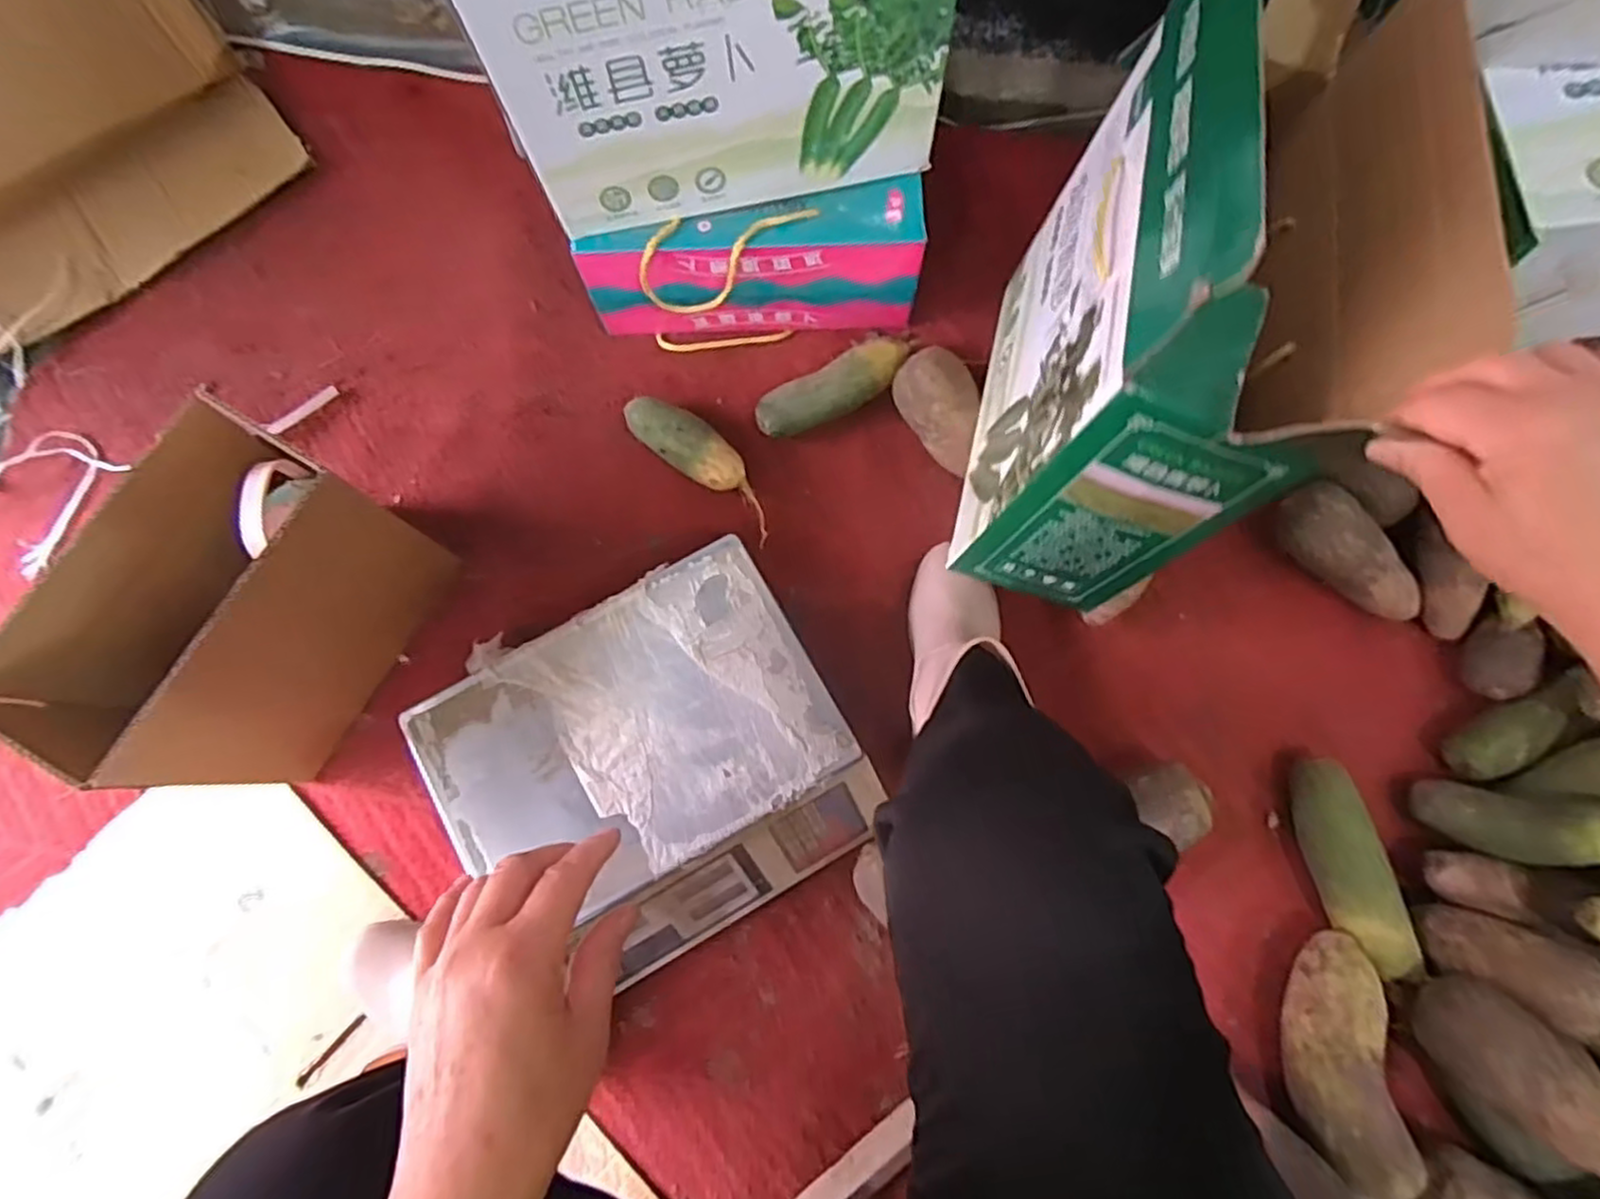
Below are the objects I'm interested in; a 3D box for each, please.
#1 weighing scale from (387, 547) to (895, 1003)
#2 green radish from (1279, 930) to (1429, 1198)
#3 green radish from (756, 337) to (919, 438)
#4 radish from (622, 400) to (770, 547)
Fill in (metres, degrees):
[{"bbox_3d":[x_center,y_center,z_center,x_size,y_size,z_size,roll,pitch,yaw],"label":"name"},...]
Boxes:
[{"bbox_3d":[-0.129,0.151,0.659,0.324,0.083,0.296,-28,78,-5],"label":"weighing scale"},{"bbox_3d":[0.452,0.385,0.625,0.072,0.083,0.185,-3,78,1],"label":"green radish"},{"bbox_3d":[0.036,-0.219,0.772,0.169,0.058,0.049,-26,78,-4],"label":"green radish"},{"bbox_3d":[-0.095,-0.139,0.758,0.202,0.052,0.060,40,81,9],"label":"radish"}]

